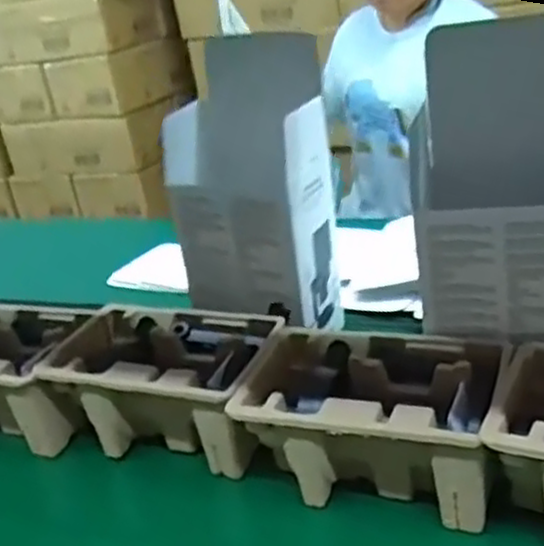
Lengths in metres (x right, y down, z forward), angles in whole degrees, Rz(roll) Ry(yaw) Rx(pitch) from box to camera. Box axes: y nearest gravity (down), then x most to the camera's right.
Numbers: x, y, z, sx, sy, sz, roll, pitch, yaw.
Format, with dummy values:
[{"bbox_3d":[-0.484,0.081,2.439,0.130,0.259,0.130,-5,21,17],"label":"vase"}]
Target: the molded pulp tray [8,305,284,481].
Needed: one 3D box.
[{"bbox_3d":[-0.120,0.119,0.791,0.256,0.109,0.150,5,27,23],"label":"molded pulp tray"}]

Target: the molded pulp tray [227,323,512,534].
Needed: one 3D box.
[{"bbox_3d":[0.092,0.134,0.679,0.226,0.104,0.145,5,26,22],"label":"molded pulp tray"}]

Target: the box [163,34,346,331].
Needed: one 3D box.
[{"bbox_3d":[-0.027,-0.088,0.869,0.172,0.341,0.144,6,27,25],"label":"box"}]

